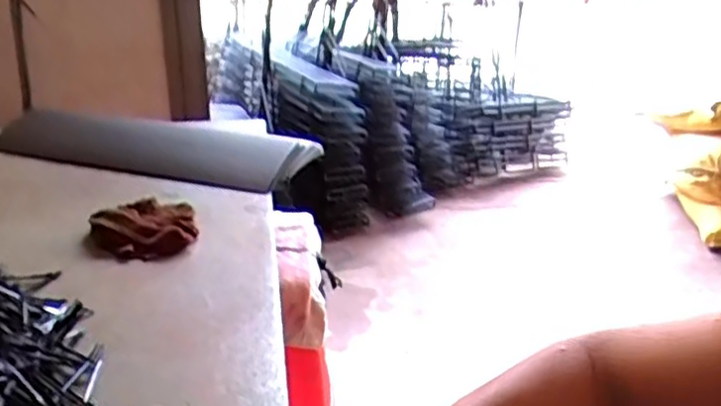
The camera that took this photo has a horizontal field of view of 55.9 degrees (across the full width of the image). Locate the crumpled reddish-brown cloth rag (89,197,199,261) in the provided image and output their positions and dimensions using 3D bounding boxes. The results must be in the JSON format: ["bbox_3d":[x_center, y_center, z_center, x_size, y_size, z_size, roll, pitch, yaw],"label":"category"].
[{"bbox_3d":[-0.304,0.038,0.951,0.144,0.045,0.119,-9,25,-16],"label":"crumpled reddish-brown cloth rag"}]

